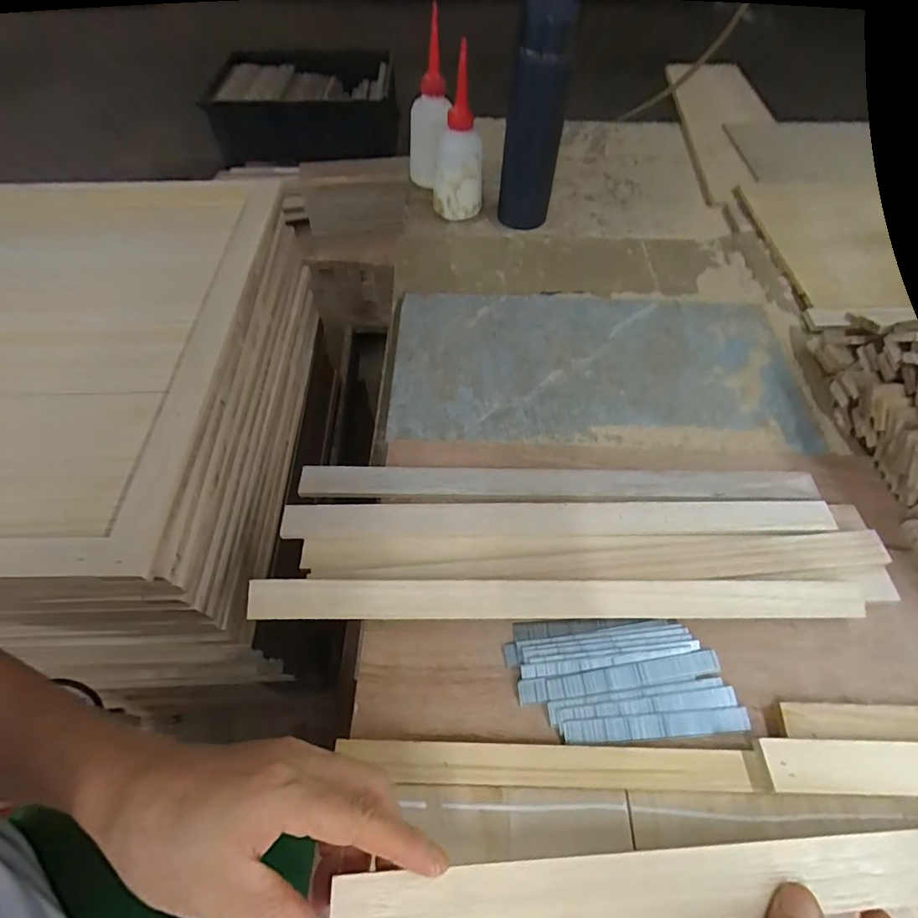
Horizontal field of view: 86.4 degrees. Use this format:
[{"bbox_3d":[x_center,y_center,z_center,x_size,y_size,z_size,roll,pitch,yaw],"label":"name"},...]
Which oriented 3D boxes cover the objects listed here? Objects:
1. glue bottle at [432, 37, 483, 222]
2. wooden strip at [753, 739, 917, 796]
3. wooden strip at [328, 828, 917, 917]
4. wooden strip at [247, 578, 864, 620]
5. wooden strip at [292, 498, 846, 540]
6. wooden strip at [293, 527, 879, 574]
[{"bbox_3d":[-0.002,-0.346,0.550,0.059,0.166,0.060,-2,55,-1],"label":"glue bottle"},{"bbox_3d":[0.268,0.176,0.277,0.187,0.007,0.026,1,54,0],"label":"wooden strip"},{"bbox_3d":[0.167,0.201,0.233,0.441,0.006,0.029,0,55,-6],"label":"wooden strip"},{"bbox_3d":[0.069,0.094,0.329,0.404,0.006,0.025,1,71,-3],"label":"wooden strip"},{"bbox_3d":[0.075,0.042,0.370,0.407,0.006,0.030,-1,55,-1],"label":"wooden strip"},{"bbox_3d":[0.098,0.068,0.353,0.416,0.008,0.034,-1,55,-1],"label":"wooden strip"}]

